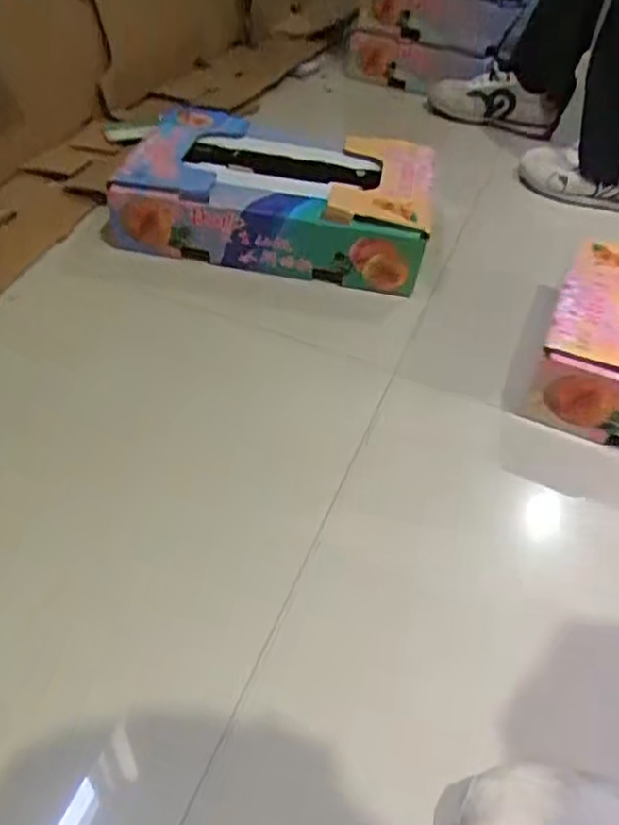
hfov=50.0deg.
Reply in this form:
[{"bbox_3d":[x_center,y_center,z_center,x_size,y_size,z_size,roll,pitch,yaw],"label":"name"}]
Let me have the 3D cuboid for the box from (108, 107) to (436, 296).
[{"bbox_3d":[-0.040,-0.297,0.933,0.409,0.115,0.245,10,44,4],"label":"box"}]

